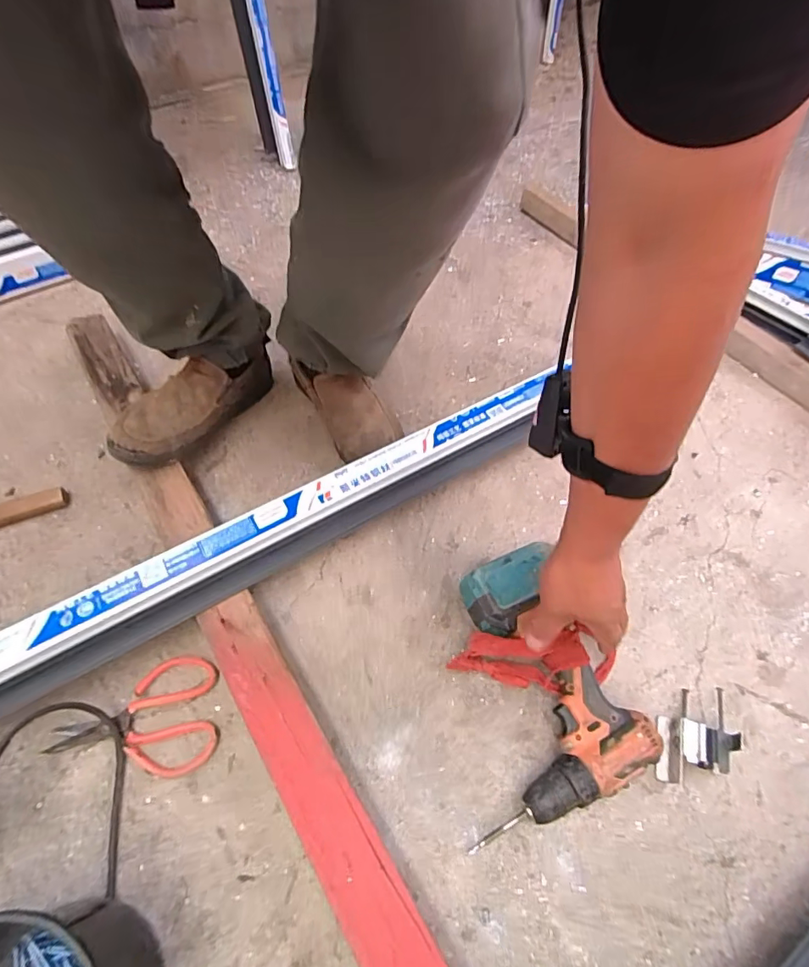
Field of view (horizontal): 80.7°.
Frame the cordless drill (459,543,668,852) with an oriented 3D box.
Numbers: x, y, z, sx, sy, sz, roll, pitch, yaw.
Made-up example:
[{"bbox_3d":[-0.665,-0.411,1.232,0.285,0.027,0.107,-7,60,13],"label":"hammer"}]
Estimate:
[{"bbox_3d":[0.142,0.202,0.515,0.183,0.070,0.251,-18,75,-8],"label":"cordless drill"}]

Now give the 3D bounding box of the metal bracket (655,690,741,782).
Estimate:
[{"bbox_3d":[0.326,0.264,0.515,0.055,0.027,0.080,8,65,5],"label":"metal bracket"}]

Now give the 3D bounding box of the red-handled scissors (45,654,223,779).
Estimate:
[{"bbox_3d":[-0.303,0.268,0.536,0.176,0.012,0.119,-10,64,-4],"label":"red-handled scissors"}]

